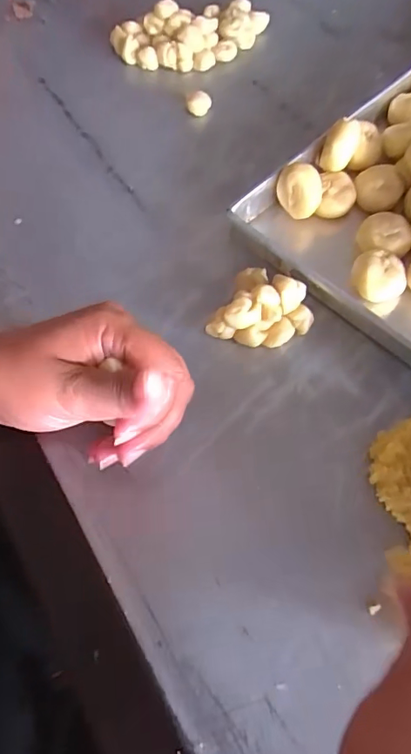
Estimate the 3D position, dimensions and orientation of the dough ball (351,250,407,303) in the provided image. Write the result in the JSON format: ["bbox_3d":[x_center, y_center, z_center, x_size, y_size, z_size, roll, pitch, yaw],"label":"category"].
[{"bbox_3d":[0.126,-0.073,0.368,0.037,0.029,0.031,-4,60,-4],"label":"dough ball"}]

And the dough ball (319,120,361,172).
[{"bbox_3d":[0.108,-0.185,0.400,0.026,0.033,0.026,0,61,0],"label":"dough ball"}]

